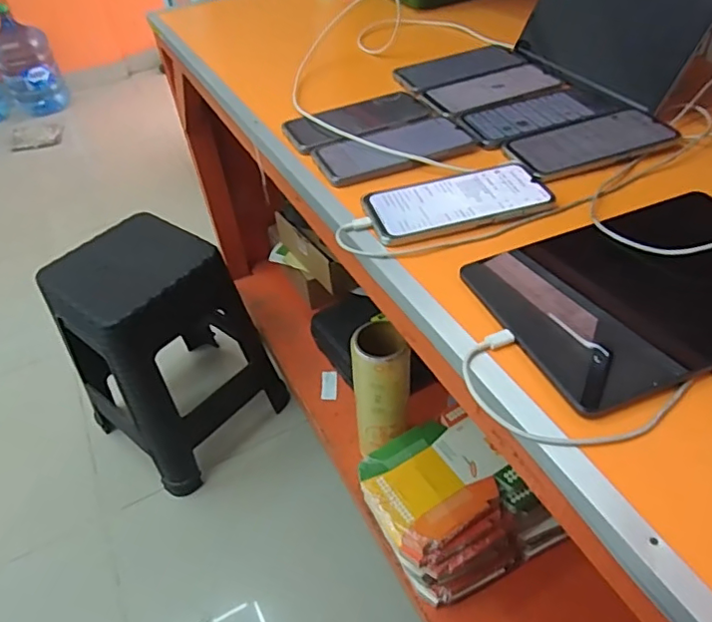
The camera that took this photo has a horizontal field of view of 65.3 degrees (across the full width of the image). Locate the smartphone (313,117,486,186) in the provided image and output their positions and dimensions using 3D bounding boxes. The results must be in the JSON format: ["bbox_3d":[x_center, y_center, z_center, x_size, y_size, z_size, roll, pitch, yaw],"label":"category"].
[{"bbox_3d":[0.041,-0.178,0.612,0.170,0.008,0.087,-22,47,-16],"label":"smartphone"}]

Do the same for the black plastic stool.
[{"bbox_3d":[-0.422,0.082,1.259,0.326,0.471,0.350,29,54,31],"label":"black plastic stool"}]

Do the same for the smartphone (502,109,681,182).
[{"bbox_3d":[0.248,-0.181,0.591,0.171,0.009,0.086,-17,45,-11],"label":"smartphone"}]

